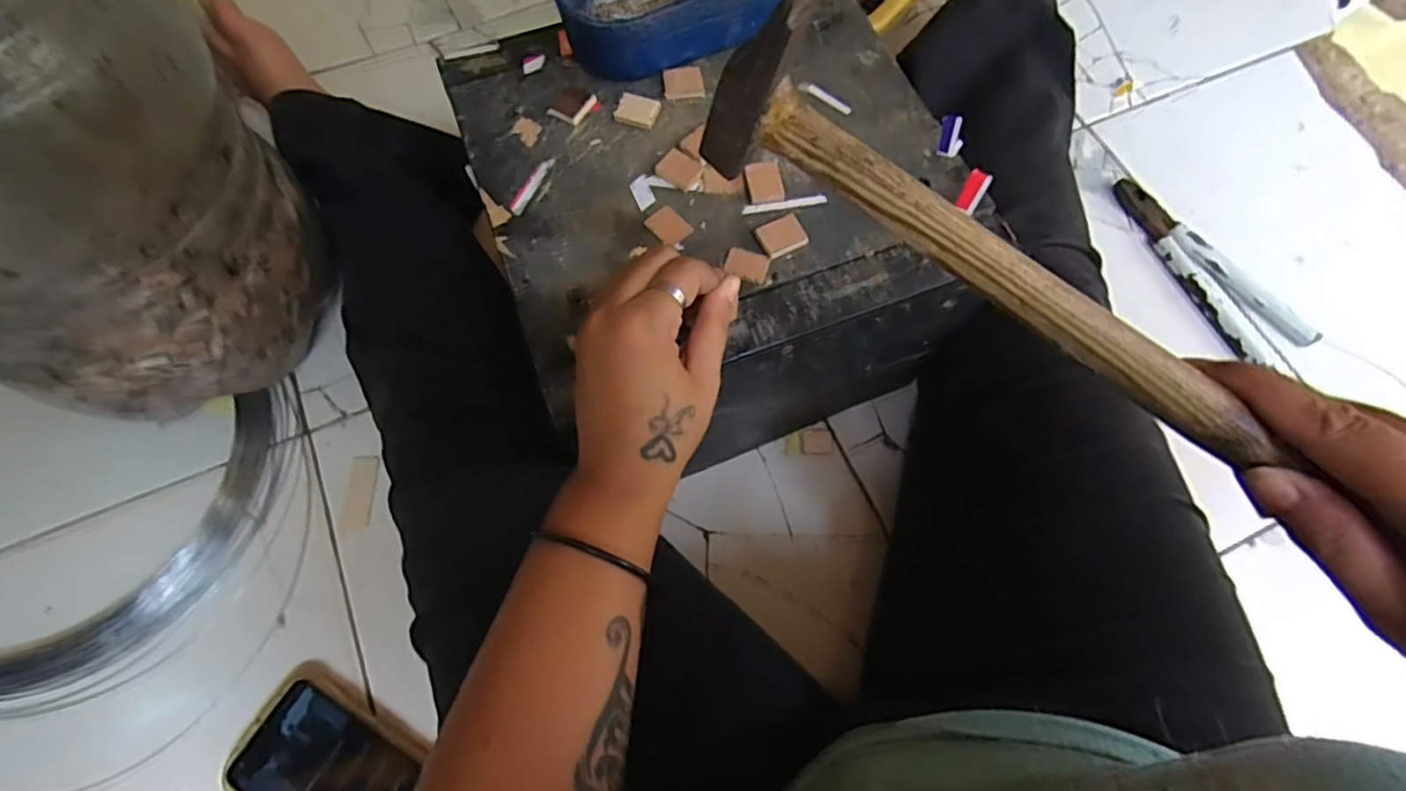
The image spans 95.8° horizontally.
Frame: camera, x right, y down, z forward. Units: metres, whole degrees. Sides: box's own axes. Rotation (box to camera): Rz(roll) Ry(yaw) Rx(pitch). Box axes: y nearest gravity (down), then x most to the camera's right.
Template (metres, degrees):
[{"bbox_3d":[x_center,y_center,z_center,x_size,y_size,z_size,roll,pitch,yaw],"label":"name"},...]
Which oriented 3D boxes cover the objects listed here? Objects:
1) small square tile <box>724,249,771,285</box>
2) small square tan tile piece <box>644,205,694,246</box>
[{"bbox_3d":[0.025,-0.073,0.355,0.023,0.004,0.019,17,66,6],"label":"small square tile"},{"bbox_3d":[-0.019,-0.099,0.367,0.019,0.004,0.025,-40,75,-15],"label":"small square tan tile piece"}]

